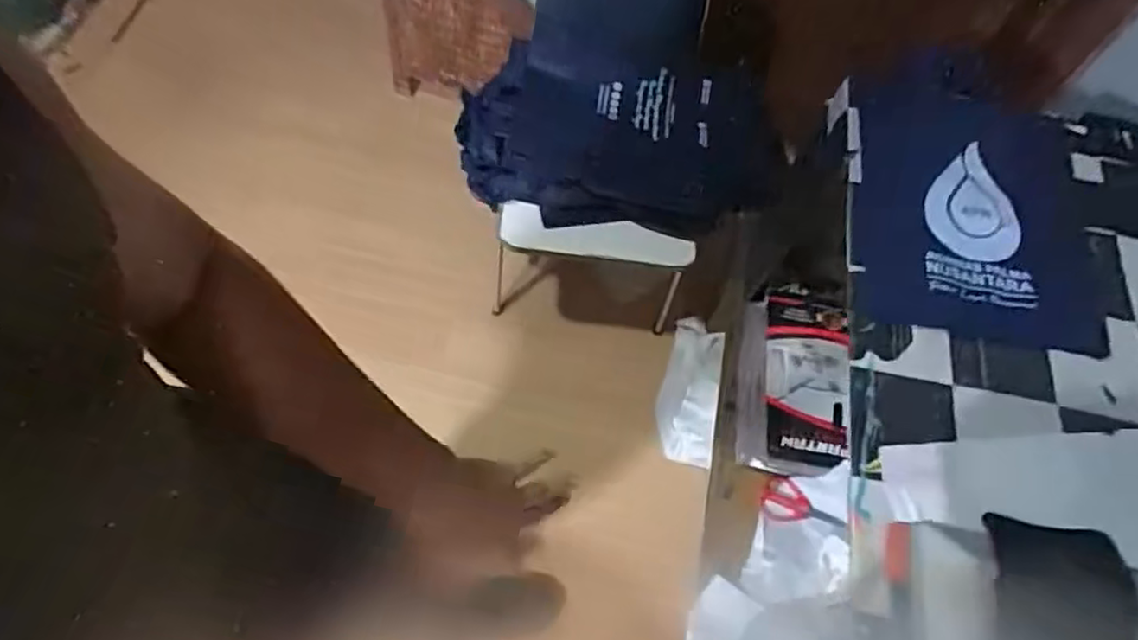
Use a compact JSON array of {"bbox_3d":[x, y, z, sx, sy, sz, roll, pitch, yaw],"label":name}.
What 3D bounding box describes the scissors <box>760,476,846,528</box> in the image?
[{"bbox_3d":[0.410,0.329,1.163,0.152,0.022,0.072,22,65,-3],"label":"scissors"}]

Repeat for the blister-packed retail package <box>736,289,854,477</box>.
[{"bbox_3d":[0.418,0.105,1.208,0.191,0.056,0.345,11,61,-1],"label":"blister-packed retail package"}]

